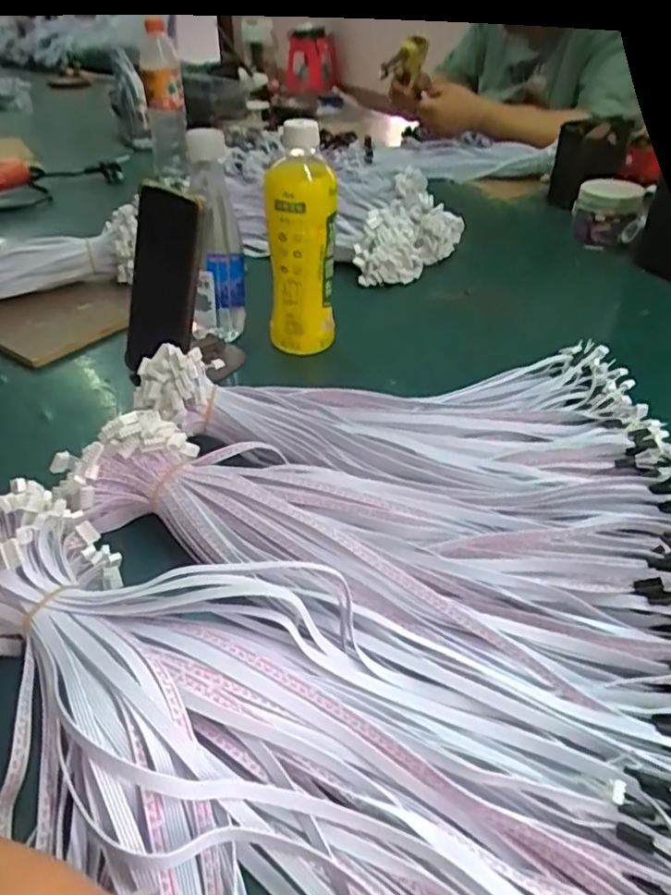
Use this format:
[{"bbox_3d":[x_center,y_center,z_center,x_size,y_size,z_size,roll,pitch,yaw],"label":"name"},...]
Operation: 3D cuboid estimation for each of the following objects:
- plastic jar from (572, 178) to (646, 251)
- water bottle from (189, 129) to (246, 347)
[{"bbox_3d":[0.360,-0.307,0.837,0.075,0.079,0.057,-4,38,1],"label":"plastic jar"},{"bbox_3d":[-0.123,-0.200,0.621,0.058,0.198,0.075,-4,38,-6],"label":"water bottle"}]

